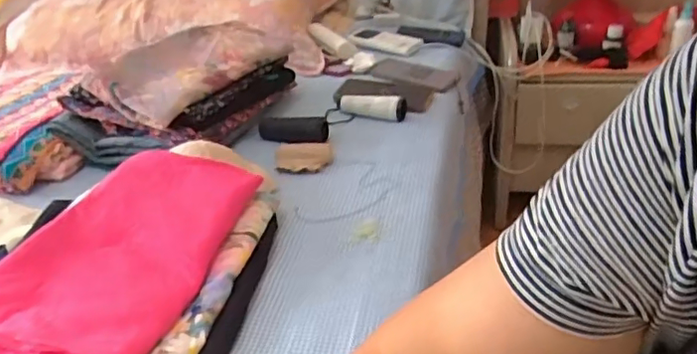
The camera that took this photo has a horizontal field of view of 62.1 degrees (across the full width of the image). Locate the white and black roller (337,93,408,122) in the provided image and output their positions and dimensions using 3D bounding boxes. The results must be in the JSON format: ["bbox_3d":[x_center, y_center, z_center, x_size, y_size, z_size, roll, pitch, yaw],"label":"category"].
[{"bbox_3d":[0.034,-0.116,0.934,0.117,0.034,0.038,7,32,16],"label":"white and black roller"}]

